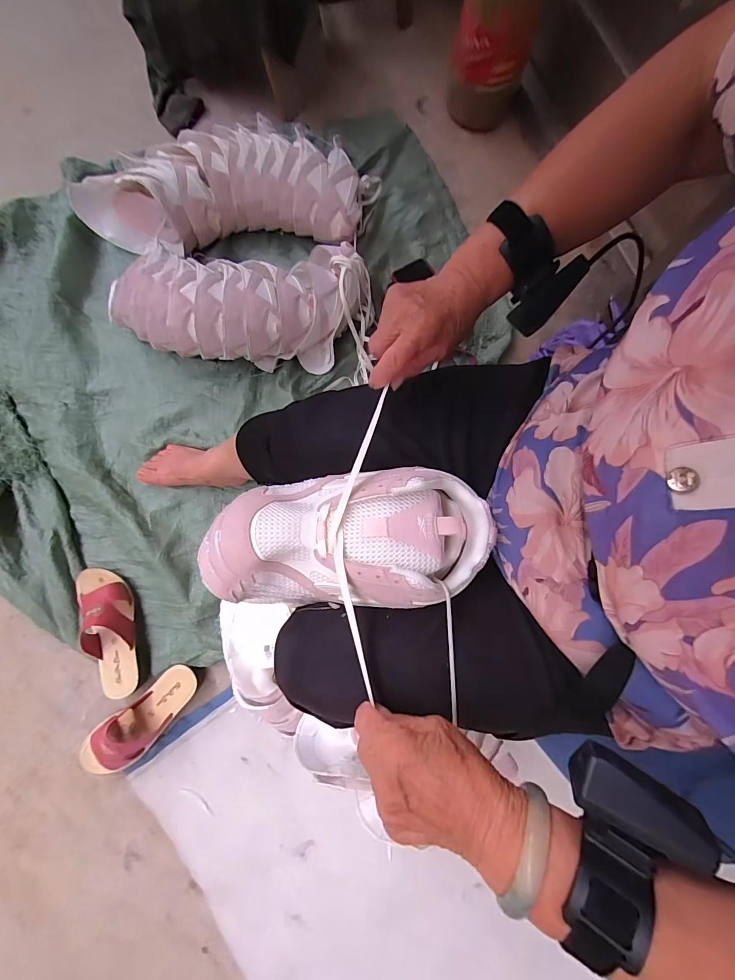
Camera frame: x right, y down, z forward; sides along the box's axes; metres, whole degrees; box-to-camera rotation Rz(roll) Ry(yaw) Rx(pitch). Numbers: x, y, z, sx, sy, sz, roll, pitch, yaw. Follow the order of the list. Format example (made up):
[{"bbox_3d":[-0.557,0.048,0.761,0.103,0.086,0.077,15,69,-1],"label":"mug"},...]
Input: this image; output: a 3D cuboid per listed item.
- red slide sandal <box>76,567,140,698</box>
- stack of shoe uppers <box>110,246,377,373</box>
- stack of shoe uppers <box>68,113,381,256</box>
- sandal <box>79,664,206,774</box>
[{"bbox_3d":[-0.455,0.245,0.664,0.091,0.065,0.223,-14,81,-4],"label":"red slide sandal"},{"bbox_3d":[-0.218,-0.343,0.717,0.437,0.143,0.193,-3,80,-2],"label":"stack of shoe uppers"},{"bbox_3d":[-0.282,-0.630,0.794,0.589,0.134,0.241,-3,80,-2],"label":"stack of shoe uppers"},{"bbox_3d":[-0.380,0.392,0.647,0.227,0.063,0.084,-37,83,-7],"label":"sandal"}]

